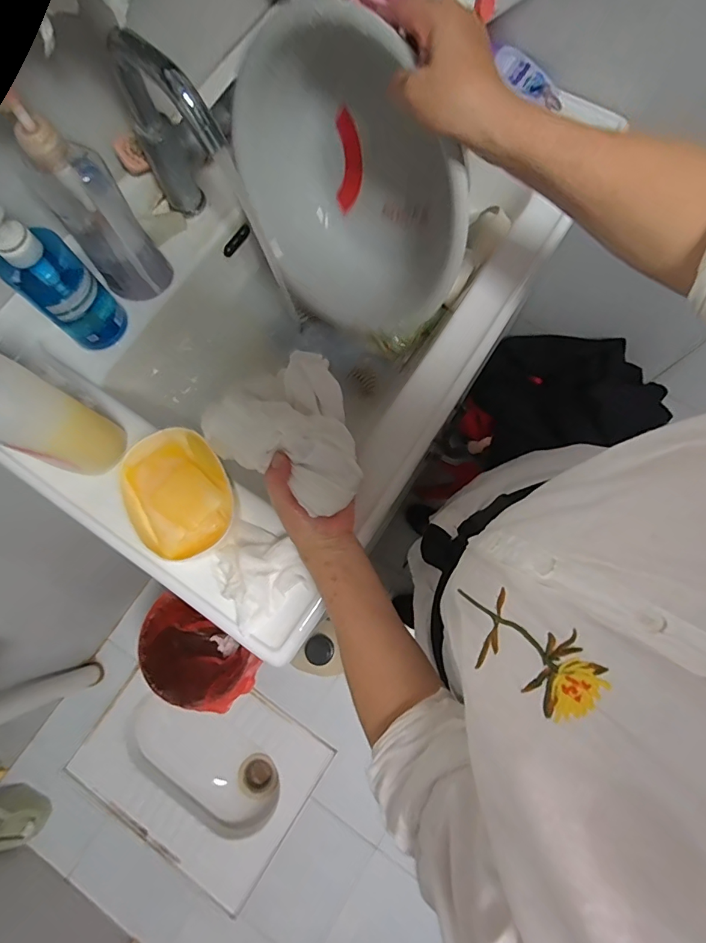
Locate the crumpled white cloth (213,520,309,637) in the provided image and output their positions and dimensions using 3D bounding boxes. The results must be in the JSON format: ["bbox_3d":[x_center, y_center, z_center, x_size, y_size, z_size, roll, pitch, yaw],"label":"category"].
[{"bbox_3d":[-0.101,0.099,0.472,0.084,0.031,0.097,-34,78,-7],"label":"crumpled white cloth"}]

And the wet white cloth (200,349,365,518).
[{"bbox_3d":[-0.051,-0.040,0.425,0.147,0.046,0.123,42,81,11],"label":"wet white cloth"}]

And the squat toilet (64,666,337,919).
[{"bbox_3d":[-0.423,0.821,1.344,0.604,0.198,0.466,34,79,9],"label":"squat toilet"}]

